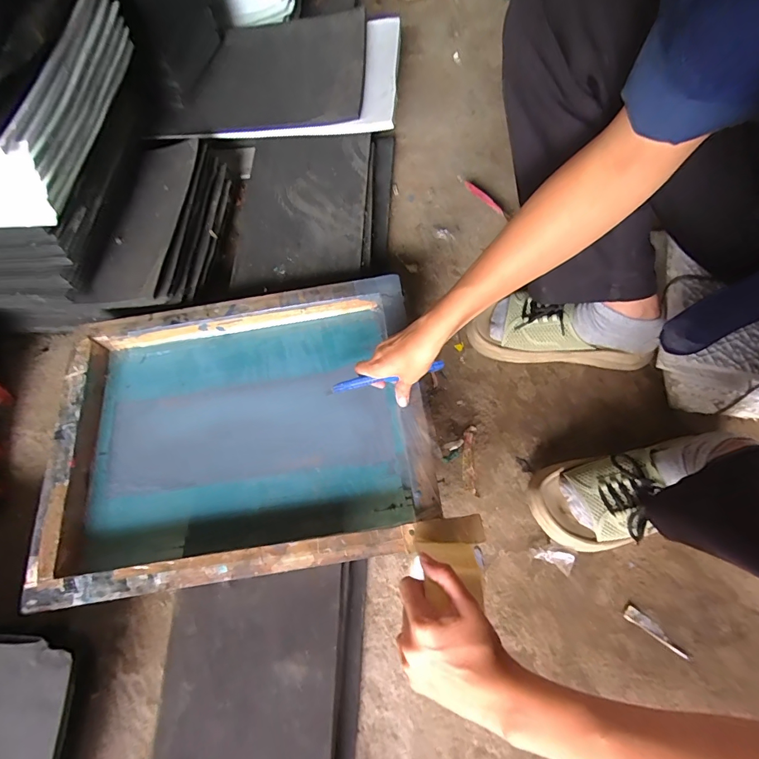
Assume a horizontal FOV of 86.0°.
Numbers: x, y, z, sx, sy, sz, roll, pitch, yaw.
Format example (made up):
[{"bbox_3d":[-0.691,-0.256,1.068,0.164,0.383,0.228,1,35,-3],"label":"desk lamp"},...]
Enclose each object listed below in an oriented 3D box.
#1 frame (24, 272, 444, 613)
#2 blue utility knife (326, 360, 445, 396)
[{"bbox_3d":[-0.177,0.058,0.513,0.449,0.072,0.344,-8,69,-4],"label":"frame"},{"bbox_3d":[0.007,-0.003,0.487,0.143,0.012,0.010,-12,69,-1],"label":"blue utility knife"}]

